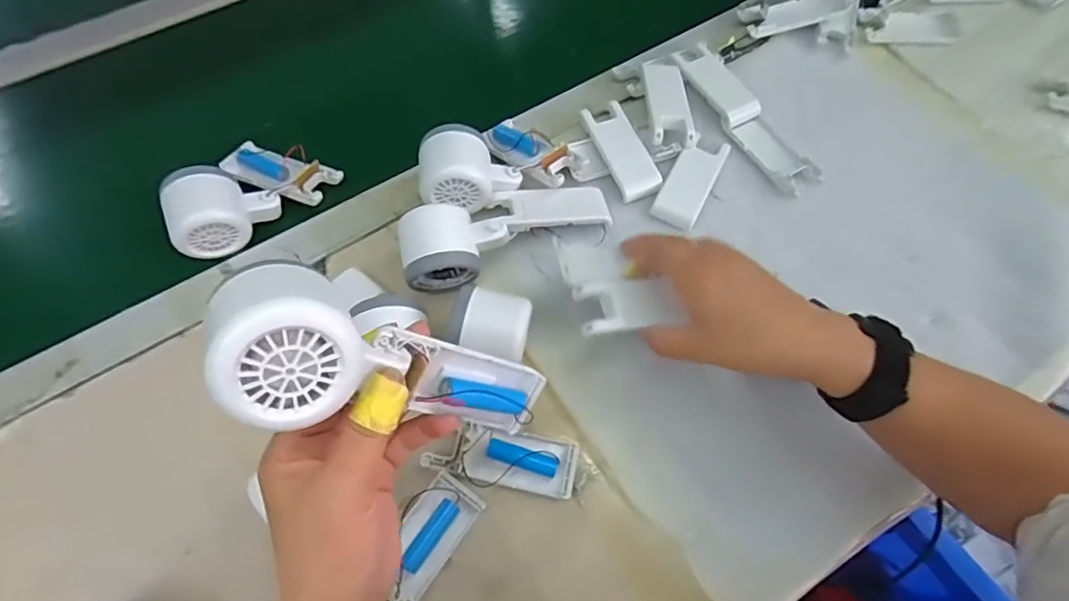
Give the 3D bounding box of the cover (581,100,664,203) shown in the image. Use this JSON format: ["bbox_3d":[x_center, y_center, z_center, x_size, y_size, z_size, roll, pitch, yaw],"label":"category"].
[{"bbox_3d":[0.080,-0.136,0.524,0.039,0.011,0.097,-18,66,-11],"label":"cover"}]

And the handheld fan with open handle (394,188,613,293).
[{"bbox_3d":[-0.022,-0.063,0.471,0.178,0.046,0.058,-23,67,-13],"label":"handheld fan with open handle"}]

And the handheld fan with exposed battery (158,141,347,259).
[{"bbox_3d":[-0.245,-0.102,0.498,0.133,0.051,0.091,-30,68,-16],"label":"handheld fan with exposed battery"}]

